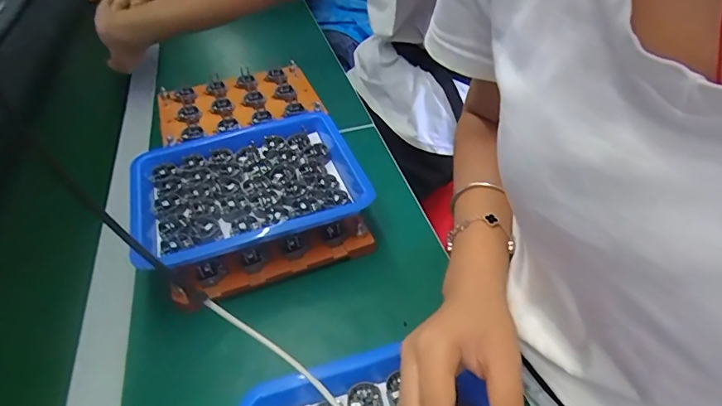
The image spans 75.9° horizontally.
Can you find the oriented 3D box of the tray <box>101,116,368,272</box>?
[{"bbox_3d":[-0.122,-0.019,0.466,0.228,0.031,0.173,-18,43,-13],"label":"tray"}]

